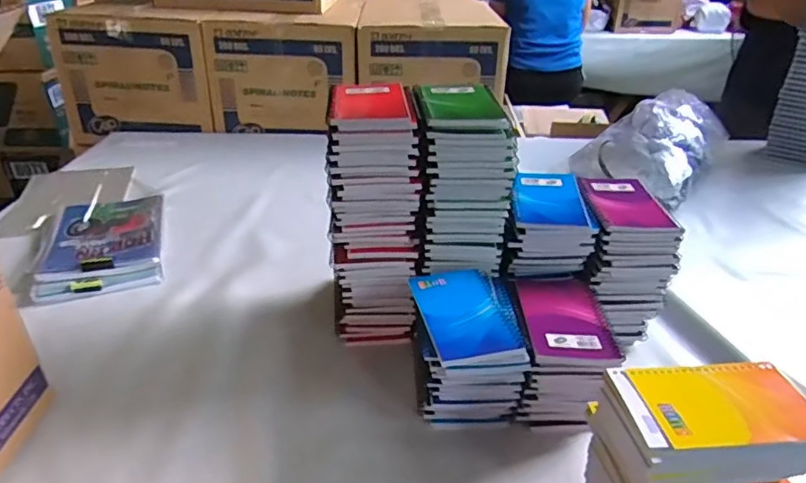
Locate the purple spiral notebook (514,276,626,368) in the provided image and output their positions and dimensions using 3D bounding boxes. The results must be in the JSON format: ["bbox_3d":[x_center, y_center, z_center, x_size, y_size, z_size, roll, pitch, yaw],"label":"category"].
[{"bbox_3d":[0.165,0.080,0.570,0.080,0.019,0.129,2,29,0],"label":"purple spiral notebook"}]

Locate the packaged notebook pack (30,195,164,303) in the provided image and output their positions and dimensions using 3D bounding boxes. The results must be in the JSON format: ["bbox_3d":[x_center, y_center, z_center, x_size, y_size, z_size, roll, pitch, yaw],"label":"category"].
[{"bbox_3d":[-0.452,0.003,0.838,0.164,0.029,0.248,-9,31,-18],"label":"packaged notebook pack"}]

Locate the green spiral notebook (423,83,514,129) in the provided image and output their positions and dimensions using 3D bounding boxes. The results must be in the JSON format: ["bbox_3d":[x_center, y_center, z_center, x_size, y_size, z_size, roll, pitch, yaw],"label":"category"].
[{"bbox_3d":[0.063,-0.153,0.614,0.083,0.017,0.124,0,29,-3],"label":"green spiral notebook"}]

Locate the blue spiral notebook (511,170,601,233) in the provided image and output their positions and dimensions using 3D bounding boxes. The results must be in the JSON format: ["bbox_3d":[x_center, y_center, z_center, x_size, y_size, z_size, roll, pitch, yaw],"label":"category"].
[{"bbox_3d":[0.176,-0.050,0.664,0.086,0.015,0.139,5,30,5],"label":"blue spiral notebook"}]

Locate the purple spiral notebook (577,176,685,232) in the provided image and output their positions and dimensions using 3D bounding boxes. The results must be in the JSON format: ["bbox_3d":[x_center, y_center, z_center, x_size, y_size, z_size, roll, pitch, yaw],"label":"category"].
[{"bbox_3d":[0.266,-0.048,0.667,0.088,0.010,0.136,2,29,0],"label":"purple spiral notebook"}]

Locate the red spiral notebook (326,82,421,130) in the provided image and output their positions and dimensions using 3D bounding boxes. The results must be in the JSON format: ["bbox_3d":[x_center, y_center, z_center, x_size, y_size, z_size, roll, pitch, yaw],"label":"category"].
[{"bbox_3d":[-0.034,-0.150,0.608,0.090,0.015,0.127,-1,30,-5],"label":"red spiral notebook"}]

